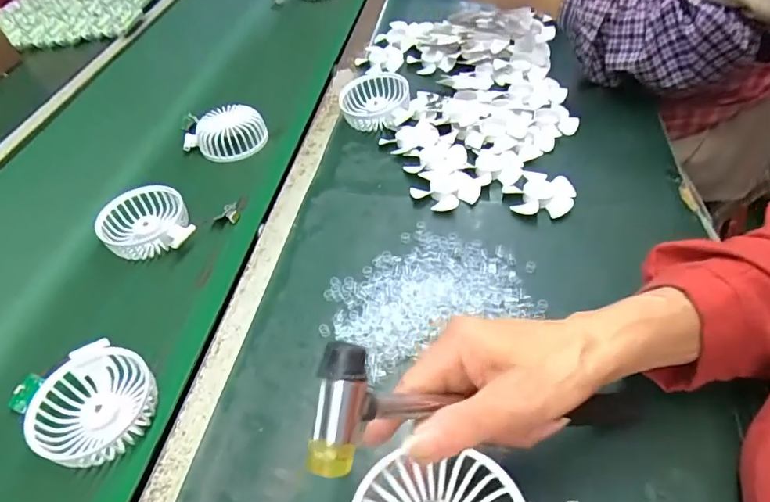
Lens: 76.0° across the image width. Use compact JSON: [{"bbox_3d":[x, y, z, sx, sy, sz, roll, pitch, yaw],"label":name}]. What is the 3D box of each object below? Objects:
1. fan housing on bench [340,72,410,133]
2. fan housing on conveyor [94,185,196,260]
[{"bbox_3d":[-0.014,-0.192,0.638,0.092,0.036,0.090,-1,48,6],"label":"fan housing on bench"},{"bbox_3d":[-0.254,-0.031,0.529,0.088,0.031,0.091,-17,49,-10],"label":"fan housing on conveyor"}]

